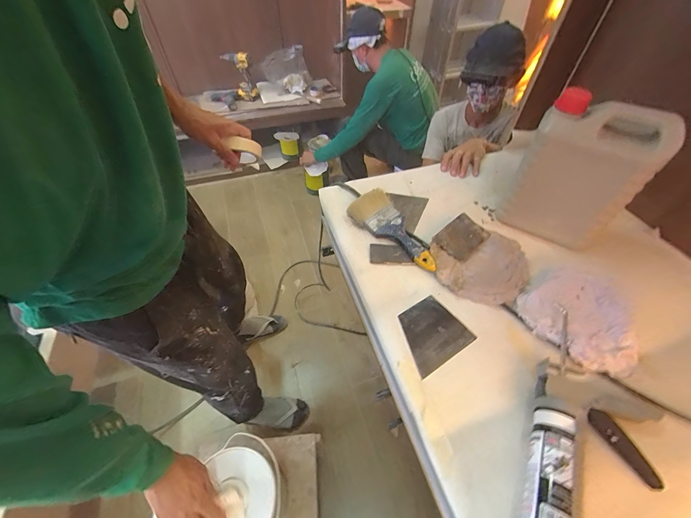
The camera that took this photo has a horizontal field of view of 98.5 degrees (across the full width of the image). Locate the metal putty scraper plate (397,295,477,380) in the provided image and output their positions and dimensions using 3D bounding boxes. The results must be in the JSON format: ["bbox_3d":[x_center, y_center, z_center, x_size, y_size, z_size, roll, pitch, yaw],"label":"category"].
[{"bbox_3d":[0.131,0.116,0.471,0.106,0.004,0.097,-27,54,-19],"label":"metal putty scraper plate"}]

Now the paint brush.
[{"bbox_3d":[0.096,-0.064,0.588,0.073,0.034,0.225,-31,57,-23],"label":"paint brush"}]

